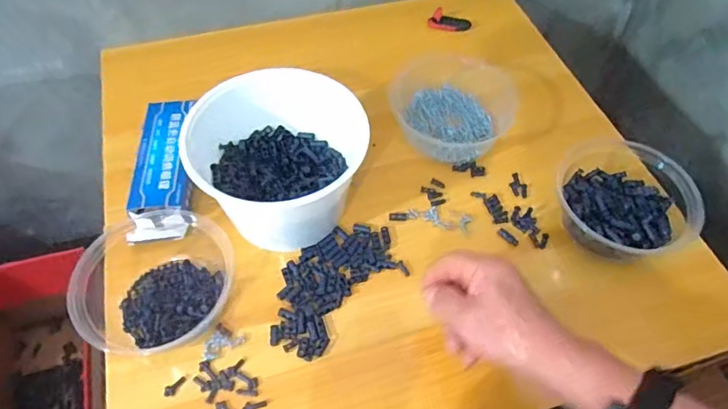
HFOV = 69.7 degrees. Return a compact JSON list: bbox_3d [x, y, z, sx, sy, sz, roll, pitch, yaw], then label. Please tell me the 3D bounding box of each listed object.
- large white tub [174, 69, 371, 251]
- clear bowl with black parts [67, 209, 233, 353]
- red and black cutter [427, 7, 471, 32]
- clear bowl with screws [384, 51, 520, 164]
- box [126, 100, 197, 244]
[{"bbox_3d":[-0.082,-0.043,0.521,0.160,0.115,0.134,-4,55,-5],"label":"large white tub"},{"bbox_3d":[-0.196,0.060,0.491,0.137,0.055,0.155,-23,59,-18],"label":"clear bowl with black parts"},{"bbox_3d":[0.121,-0.259,0.733,0.058,0.027,0.021,10,55,4],"label":"red and black cutter"},{"bbox_3d":[0.095,-0.119,0.609,0.118,0.059,0.149,-33,63,-23],"label":"clear bowl with screws"},{"bbox_3d":[-0.217,-0.042,0.569,0.061,0.029,0.177,-6,55,-7],"label":"box"}]

